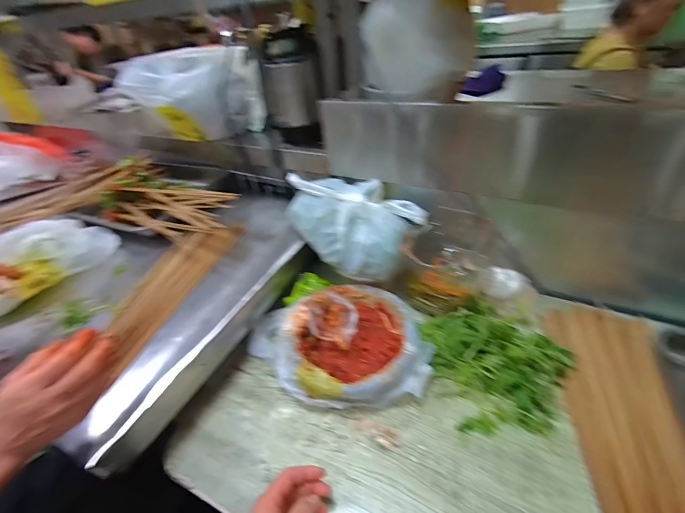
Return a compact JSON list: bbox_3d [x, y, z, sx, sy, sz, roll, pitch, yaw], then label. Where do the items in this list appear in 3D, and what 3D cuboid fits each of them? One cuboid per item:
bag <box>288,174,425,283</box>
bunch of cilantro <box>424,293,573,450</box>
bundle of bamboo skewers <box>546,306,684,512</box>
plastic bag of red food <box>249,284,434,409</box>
[{"bbox_3d":[0.022,-0.070,0.614,0.167,0.132,0.222,-35,47,-30],"label":"bag"},{"bbox_3d":[0.257,0.165,0.506,0.212,0.042,0.205,-5,39,2],"label":"bunch of cilantro"},{"bbox_3d":[0.397,0.226,0.428,0.132,0.017,0.408,6,41,15],"label":"bundle of bamboo skewers"},{"bbox_3d":[-0.011,0.149,0.540,0.286,0.077,0.211,-9,39,-3],"label":"plastic bag of red food"}]

